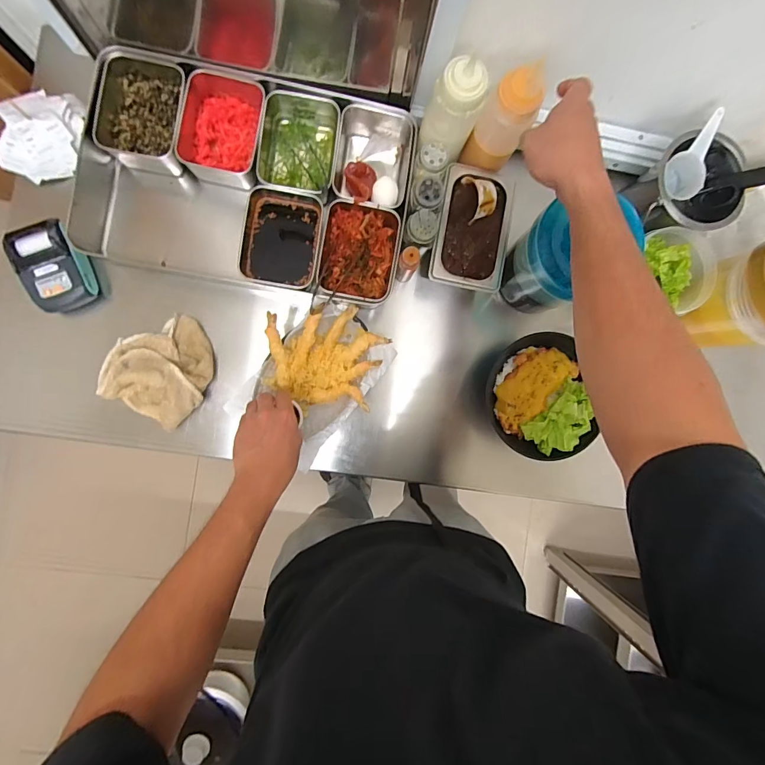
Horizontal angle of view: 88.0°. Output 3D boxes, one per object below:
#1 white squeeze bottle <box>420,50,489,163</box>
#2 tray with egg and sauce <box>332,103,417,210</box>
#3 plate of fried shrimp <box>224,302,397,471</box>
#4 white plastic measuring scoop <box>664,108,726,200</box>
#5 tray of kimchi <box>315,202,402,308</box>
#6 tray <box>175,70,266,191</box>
[{"bbox_3d":[0.090,-0.343,0.500,0.068,0.112,0.059,26,88,-4],"label":"white squeeze bottle"},{"bbox_3d":[-0.014,-0.335,0.598,0.105,0.079,0.164,7,89,-5],"label":"tray with egg and sauce"},{"bbox_3d":[-0.101,-0.011,0.573,0.162,0.067,0.215,38,87,-4],"label":"plate of fried shrimp"},{"bbox_3d":[0.433,-0.314,0.557,0.035,0.060,0.100,8,89,-5],"label":"white plastic measuring scoop"},{"bbox_3d":[-0.036,-0.183,0.584,0.108,0.065,0.140,7,89,-5],"label":"tray of kimchi"},{"bbox_3d":[-0.225,-0.361,0.572,0.106,0.065,0.139,13,89,-5],"label":"tray"}]

